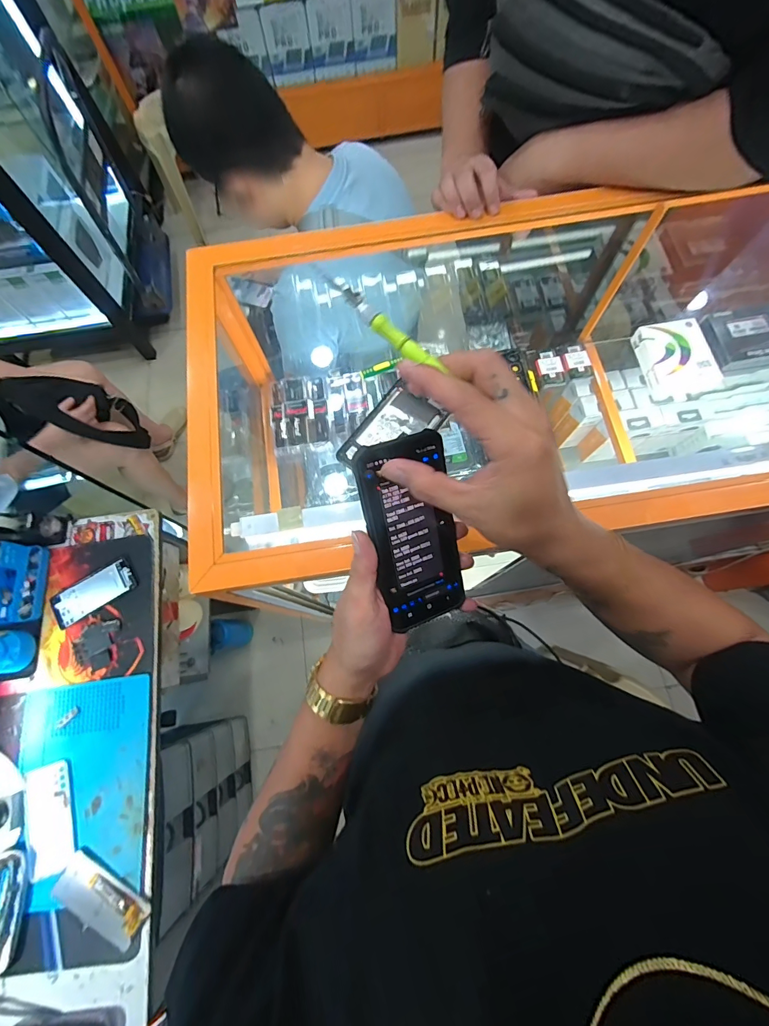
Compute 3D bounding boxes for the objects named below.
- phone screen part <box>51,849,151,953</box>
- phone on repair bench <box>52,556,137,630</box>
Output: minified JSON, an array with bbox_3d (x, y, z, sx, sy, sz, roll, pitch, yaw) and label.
[{"bbox_3d":[-0.460,0.626,0.658,0.158,0.008,0.078,27,77,13],"label":"phone screen part"},{"bbox_3d":[-0.583,0.155,0.811,0.159,0.010,0.080,-31,74,-7],"label":"phone on repair bench"}]

